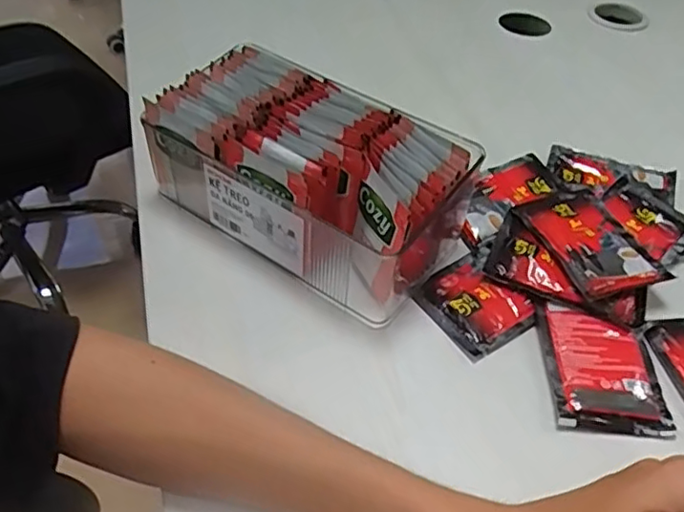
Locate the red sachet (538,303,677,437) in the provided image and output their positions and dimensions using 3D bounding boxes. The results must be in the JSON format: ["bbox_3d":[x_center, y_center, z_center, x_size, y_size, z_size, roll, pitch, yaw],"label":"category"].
[{"bbox_3d":[0.155,0.065,0.365,0.063,0.007,0.081,4,46,2],"label":"red sachet"}]

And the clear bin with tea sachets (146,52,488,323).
[{"bbox_3d":[-0.019,-0.057,0.419,0.194,0.091,0.114,28,51,23],"label":"clear bin with tea sachets"}]

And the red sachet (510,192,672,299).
[{"bbox_3d":[0.170,-0.009,0.426,0.067,0.017,0.096,-14,48,-16],"label":"red sachet"}]

